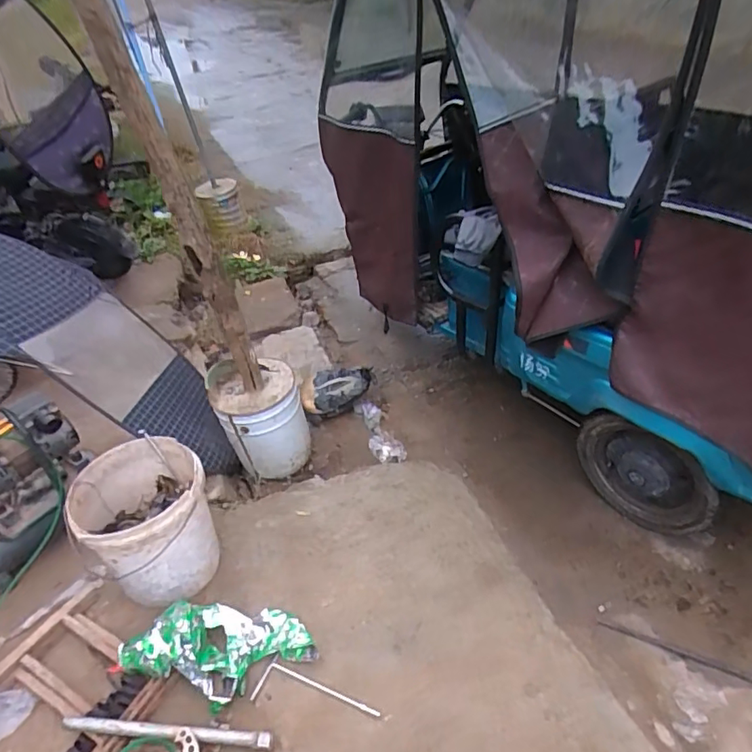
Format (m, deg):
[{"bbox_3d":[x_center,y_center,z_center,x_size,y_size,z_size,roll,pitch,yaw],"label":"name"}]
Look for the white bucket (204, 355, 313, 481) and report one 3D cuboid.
[{"bbox_3d":[-0.397,0.165,1.914,0.282,0.393,0.277,-4,40,4],"label":"white bucket"}]

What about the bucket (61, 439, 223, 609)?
[{"bbox_3d":[-0.573,0.402,1.414,0.305,0.363,0.286,-4,40,4],"label":"bucket"}]

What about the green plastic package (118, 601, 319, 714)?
[{"bbox_3d":[-0.371,0.657,1.282,0.440,0.086,0.226,6,36,-19],"label":"green plastic package"}]

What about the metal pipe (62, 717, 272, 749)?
[{"bbox_3d":[-0.444,0.765,1.159,0.432,0.029,0.034,8,40,-4],"label":"metal pipe"}]

